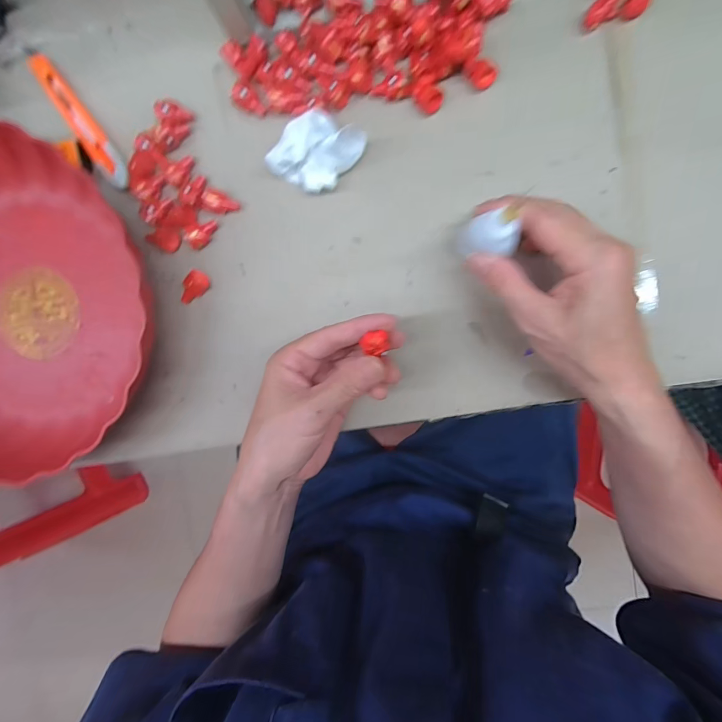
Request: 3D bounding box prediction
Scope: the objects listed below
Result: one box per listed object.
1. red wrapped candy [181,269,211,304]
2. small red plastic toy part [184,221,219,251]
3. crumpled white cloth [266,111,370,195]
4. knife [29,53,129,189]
[{"bbox_3d":[-0.129,-0.056,0.283,0.014,0.012,0.028,42,96,1],"label":"red wrapped candy"},{"bbox_3d":[-0.119,-0.096,0.278,0.024,0.015,0.012,-32,91,6],"label":"small red plastic toy part"},{"bbox_3d":[-0.031,-0.147,0.258,0.045,0.033,0.057,39,96,1],"label":"crumpled white cloth"},{"bbox_3d":[-0.215,-0.183,0.281,0.016,0.010,0.115,-36,90,6],"label":"knife"}]

